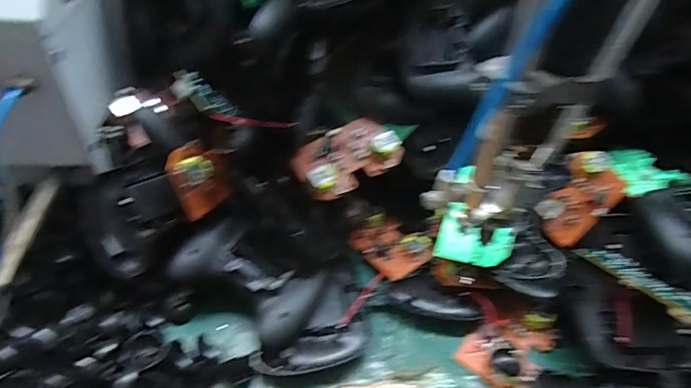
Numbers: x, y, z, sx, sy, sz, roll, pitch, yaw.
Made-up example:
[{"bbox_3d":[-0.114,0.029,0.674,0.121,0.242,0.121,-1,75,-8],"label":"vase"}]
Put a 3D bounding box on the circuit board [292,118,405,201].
[{"bbox_3d":[0.002,-0.032,0.392,0.092,0.025,0.053,-23,49,-27],"label":"circuit board"}]

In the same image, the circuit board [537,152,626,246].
[{"bbox_3d":[0.218,0.004,0.407,0.052,0.014,0.092,44,85,6],"label":"circuit board"}]

